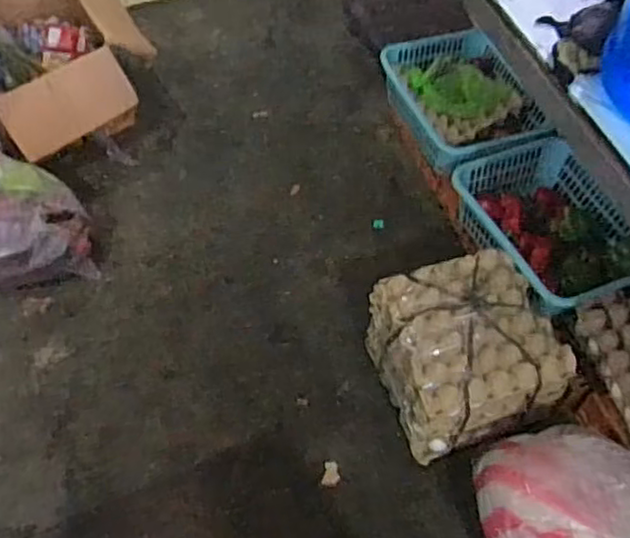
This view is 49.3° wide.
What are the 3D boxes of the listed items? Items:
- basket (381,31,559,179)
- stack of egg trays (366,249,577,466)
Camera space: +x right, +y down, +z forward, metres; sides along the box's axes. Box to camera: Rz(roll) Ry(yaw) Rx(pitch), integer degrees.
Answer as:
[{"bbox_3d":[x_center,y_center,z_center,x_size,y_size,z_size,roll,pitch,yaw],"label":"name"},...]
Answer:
[{"bbox_3d":[0.350,-0.412,1.664,0.255,0.150,0.411,-17,57,-9],"label":"basket"},{"bbox_3d":[0.284,0.154,1.322,0.291,0.199,0.301,-18,57,-9],"label":"stack of egg trays"}]

